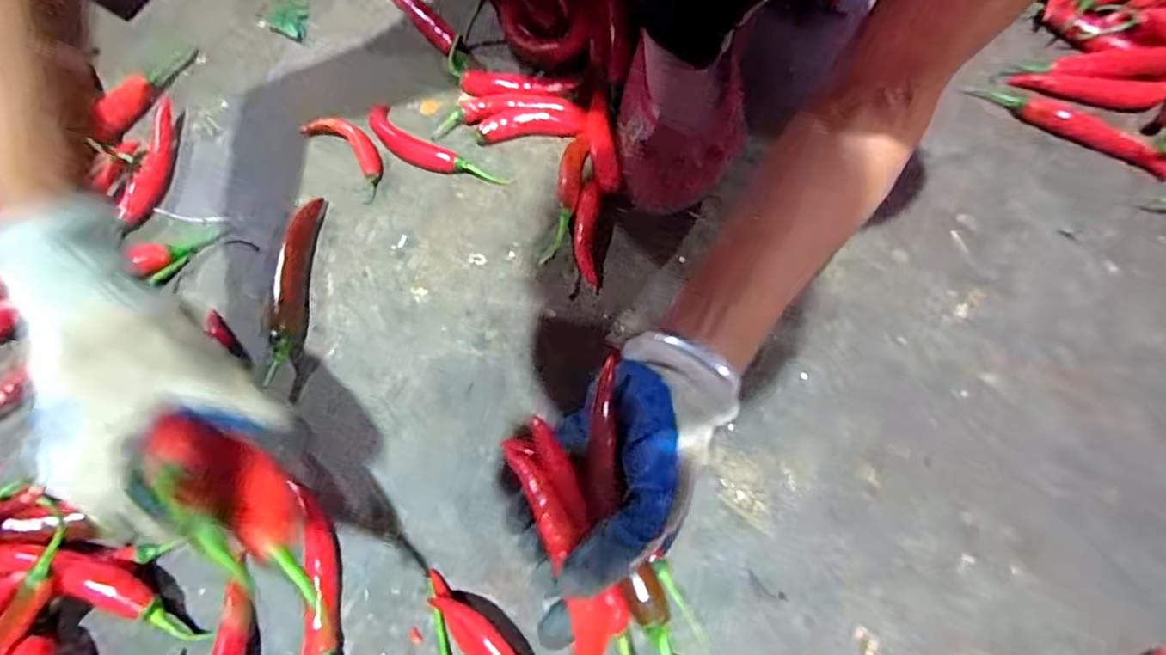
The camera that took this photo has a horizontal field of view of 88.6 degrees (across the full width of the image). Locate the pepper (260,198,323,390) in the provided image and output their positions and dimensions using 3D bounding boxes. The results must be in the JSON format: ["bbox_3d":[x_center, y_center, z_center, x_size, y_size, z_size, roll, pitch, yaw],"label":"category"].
[{"bbox_3d":[-0.205,-0.030,0.420,0.017,0.018,0.145,0,65,-3],"label":"pepper"}]

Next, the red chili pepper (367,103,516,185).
[{"bbox_3d":[-0.121,-0.140,0.472,0.127,0.013,0.033,33,68,12],"label":"red chili pepper"}]

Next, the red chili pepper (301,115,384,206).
[{"bbox_3d":[-0.183,-0.137,0.471,0.034,0.011,0.087,-40,72,-19],"label":"red chili pepper"}]

